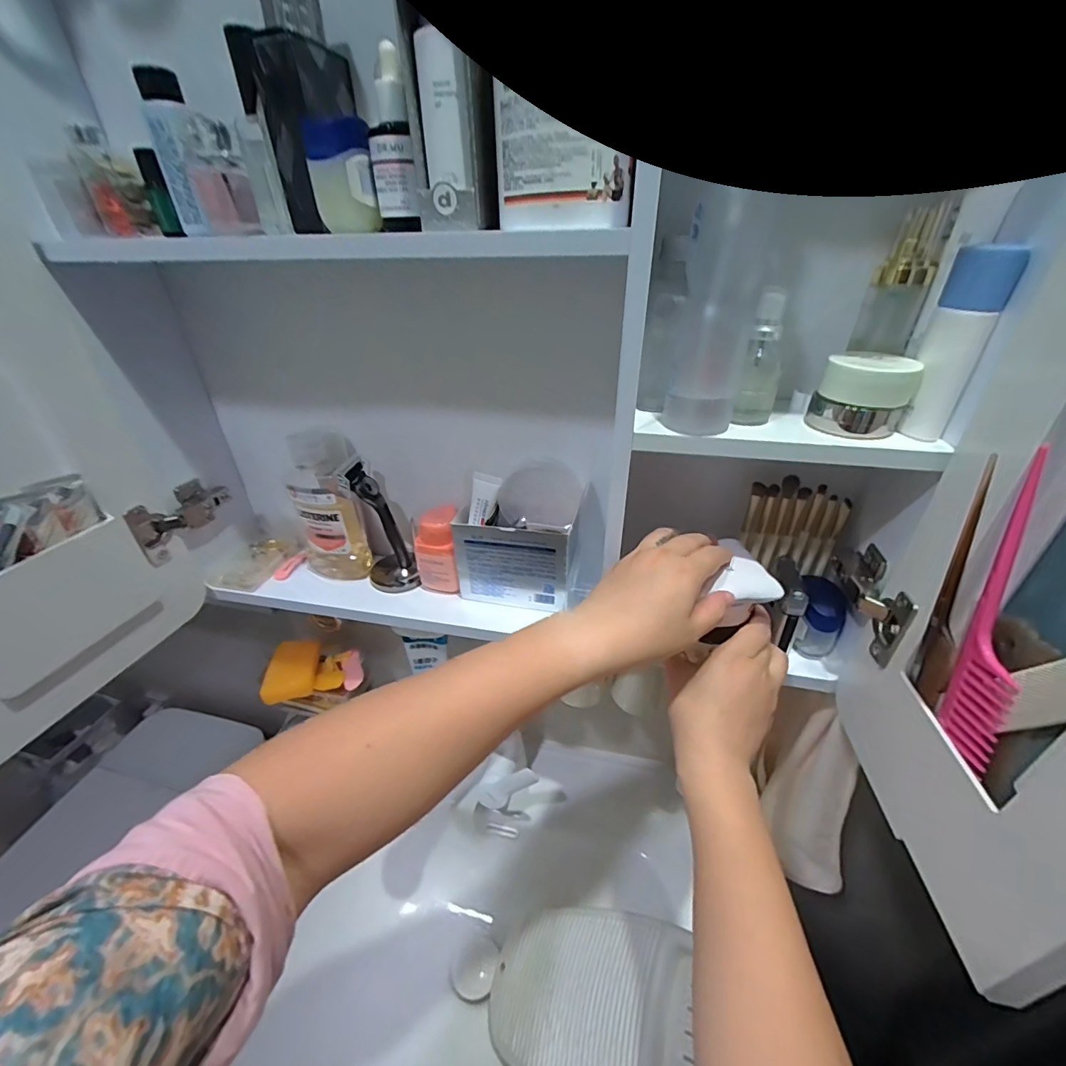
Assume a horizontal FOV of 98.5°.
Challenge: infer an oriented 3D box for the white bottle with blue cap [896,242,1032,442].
[{"bbox_3d":[0.265,-0.118,0.291,0.029,0.108,0.024,20,38,29],"label":"white bottle with blue cap"}]

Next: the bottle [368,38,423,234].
[{"bbox_3d":[-0.089,-0.244,0.287,0.025,0.090,0.032,-9,34,-13],"label":"bottle"}]

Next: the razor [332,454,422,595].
[{"bbox_3d":[-0.171,-0.006,0.518,0.060,0.158,0.071,-12,34,-17],"label":"razor"}]

